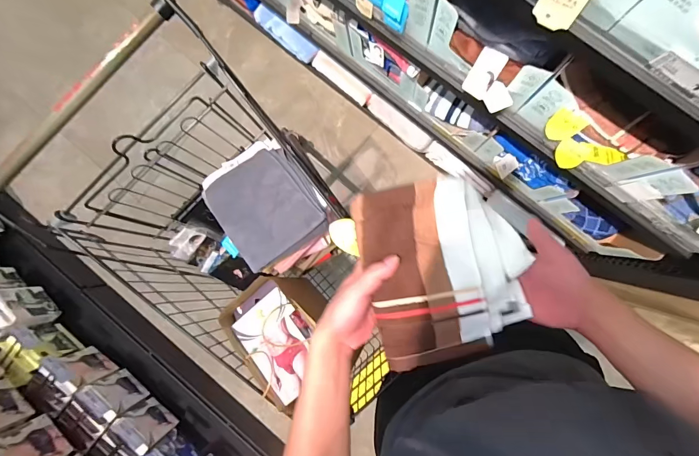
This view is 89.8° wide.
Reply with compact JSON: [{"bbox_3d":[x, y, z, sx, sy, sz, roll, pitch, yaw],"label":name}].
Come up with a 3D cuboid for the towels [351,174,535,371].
[{"bbox_3d":[0.116,0.046,0.428,0.184,0.058,0.213,-15,87,6],"label":"towels"}]

